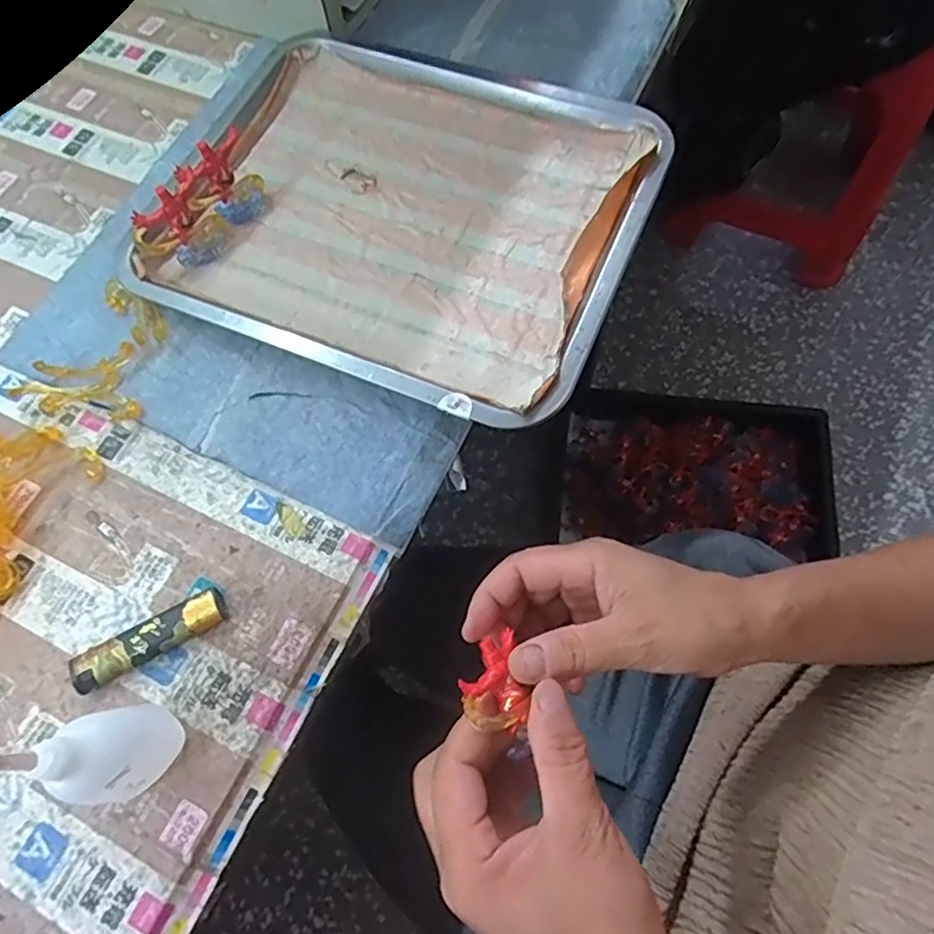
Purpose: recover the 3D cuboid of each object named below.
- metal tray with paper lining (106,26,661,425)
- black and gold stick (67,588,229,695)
[{"bbox_3d":[-0.046,-0.174,0.414,0.312,0.031,0.260,21,70,11],"label":"metal tray with paper lining"},{"bbox_3d":[-0.164,0.090,0.321,0.079,0.013,0.019,-27,69,-9],"label":"black and gold stick"}]

